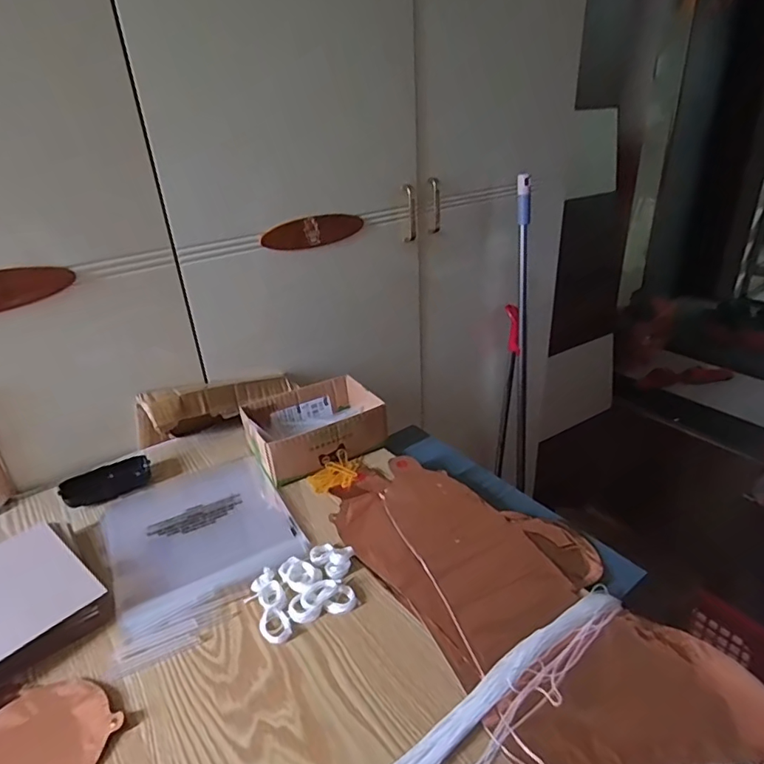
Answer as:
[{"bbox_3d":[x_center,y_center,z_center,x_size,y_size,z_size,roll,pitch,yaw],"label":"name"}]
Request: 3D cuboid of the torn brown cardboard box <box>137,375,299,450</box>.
[{"bbox_3d":[-0.254,0.029,0.807,0.245,0.077,0.065,-22,33,-32],"label":"torn brown cardboard box"}]

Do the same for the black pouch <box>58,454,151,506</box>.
[{"bbox_3d":[-0.371,0.135,0.691,0.109,0.025,0.049,-24,34,-35],"label":"black pouch"}]

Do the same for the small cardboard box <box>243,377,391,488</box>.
[{"bbox_3d":[-0.098,0.062,0.746,0.180,0.063,0.132,-16,30,-23],"label":"small cardboard box"}]

